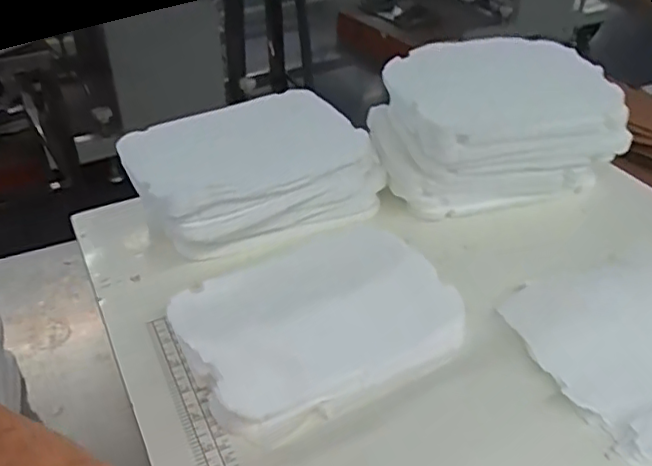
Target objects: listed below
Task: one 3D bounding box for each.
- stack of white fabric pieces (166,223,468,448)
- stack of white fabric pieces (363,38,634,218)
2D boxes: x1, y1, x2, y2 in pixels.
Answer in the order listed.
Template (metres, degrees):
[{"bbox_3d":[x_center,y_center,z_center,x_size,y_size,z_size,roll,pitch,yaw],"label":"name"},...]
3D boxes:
[{"bbox_3d":[-0.004,0.060,0.451,0.192,0.033,0.136,-19,41,-24],"label":"stack of white fabric pieces"},{"bbox_3d":[0.153,-0.101,0.576,0.207,0.121,0.122,-7,38,-10],"label":"stack of white fabric pieces"}]

